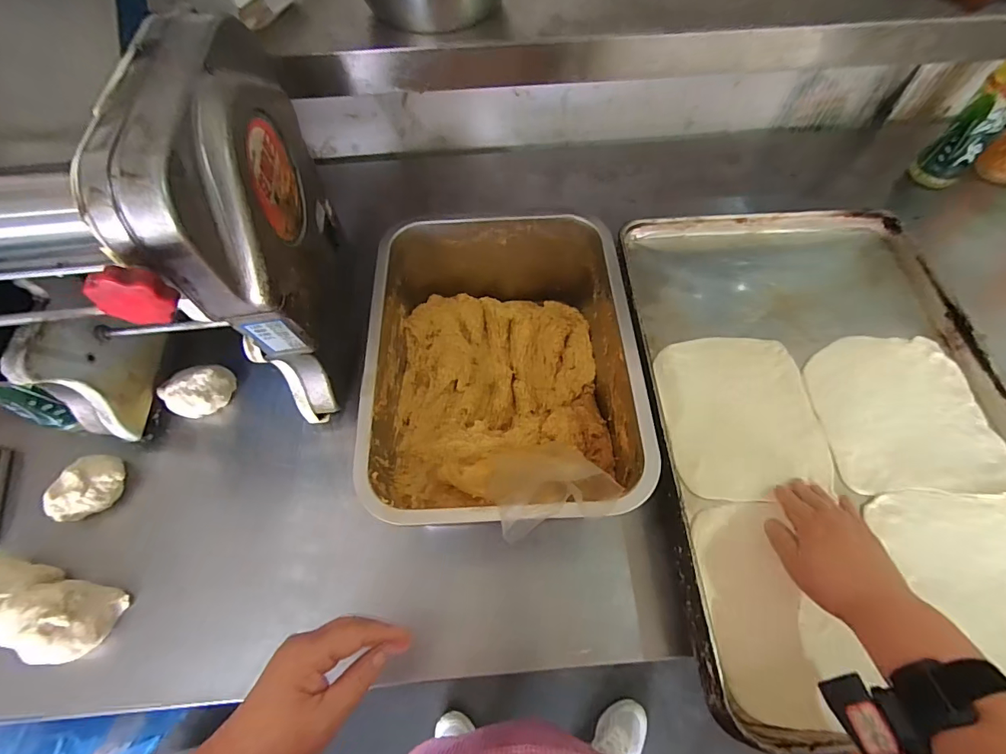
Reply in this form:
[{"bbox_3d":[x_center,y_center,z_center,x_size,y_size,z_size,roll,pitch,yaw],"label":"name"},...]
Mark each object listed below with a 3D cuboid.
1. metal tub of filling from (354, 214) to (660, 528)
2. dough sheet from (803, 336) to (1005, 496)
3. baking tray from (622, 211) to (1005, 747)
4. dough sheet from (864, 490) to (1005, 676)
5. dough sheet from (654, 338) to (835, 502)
[{"bbox_3d":[-0.001,-0.011,0.508,0.260,0.146,0.353,-2,61,0],"label":"metal tub of filling"},{"bbox_3d":[0.458,0.039,0.527,0.190,0.012,0.186,-1,61,0],"label":"dough sheet"},{"bbox_3d":[0.378,0.038,0.529,0.409,0.038,0.585,-1,61,0],"label":"baking tray"},{"bbox_3d":[0.477,0.204,0.435,0.177,0.007,0.188,-2,61,-1],"label":"dough sheet"},{"bbox_3d":[0.271,0.041,0.525,0.170,0.005,0.194,-1,61,0],"label":"dough sheet"}]

